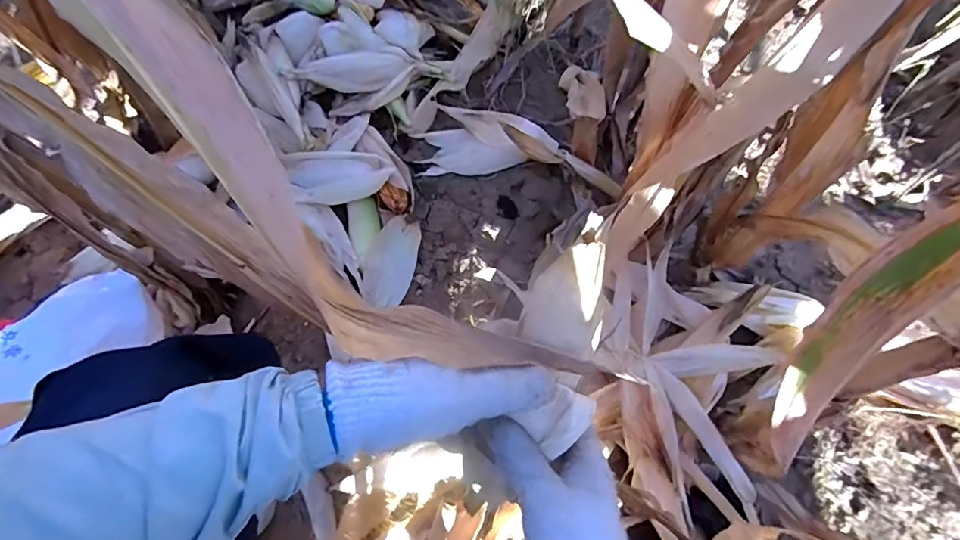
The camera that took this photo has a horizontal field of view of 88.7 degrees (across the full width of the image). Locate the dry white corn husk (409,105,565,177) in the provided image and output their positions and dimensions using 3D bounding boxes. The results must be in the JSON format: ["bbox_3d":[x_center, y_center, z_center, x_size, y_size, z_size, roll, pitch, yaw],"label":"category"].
[{"bbox_3d":[0.006,-0.252,0.955,0.263,0.044,0.137,1,65,-1],"label":"dry white corn husk"}]

